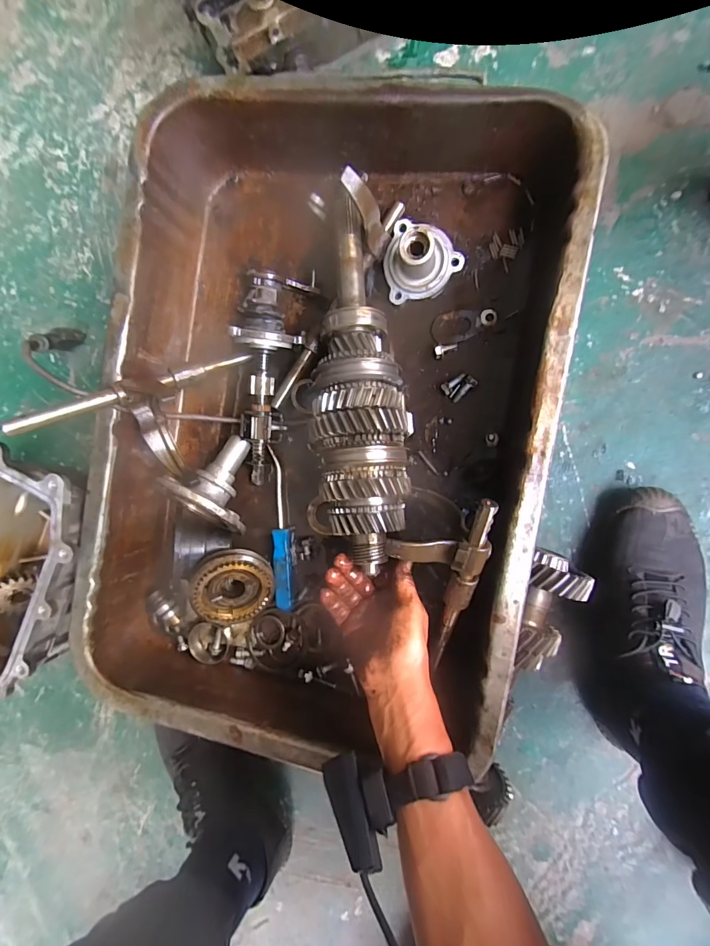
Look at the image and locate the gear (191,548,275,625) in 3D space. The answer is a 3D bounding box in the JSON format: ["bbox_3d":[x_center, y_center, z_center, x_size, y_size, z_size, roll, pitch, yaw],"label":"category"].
[{"bbox_3d":[-0.140,0.132,0.471,0.087,0.027,0.093,5,109,-21],"label":"gear"}]

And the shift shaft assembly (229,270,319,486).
[{"bbox_3d":[-0.105,-0.104,0.469,0.081,0.086,0.234,11,107,9],"label":"shift shaft assembly"}]

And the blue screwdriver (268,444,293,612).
[{"bbox_3d":[-0.087,0.066,0.481,0.020,0.016,0.188,-3,91,10],"label":"blue screwdriver"}]

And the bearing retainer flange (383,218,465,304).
[{"bbox_3d":[0.070,-0.233,0.424,0.081,0.060,0.079,0,91,10],"label":"bearing retainer flange"}]

